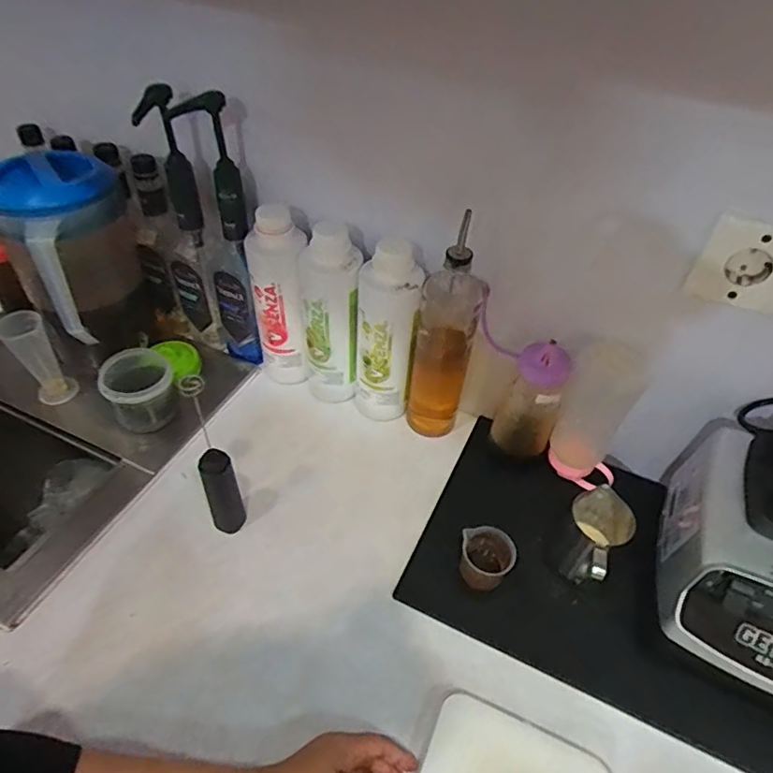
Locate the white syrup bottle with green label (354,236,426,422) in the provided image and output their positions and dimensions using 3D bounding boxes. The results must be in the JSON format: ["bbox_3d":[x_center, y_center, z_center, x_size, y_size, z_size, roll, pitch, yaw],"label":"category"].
[{"bbox_3d":[-0.001,-0.064,0.713,0.078,0.255,0.068,5,47,-1],"label":"white syrup bottle with green label"}]

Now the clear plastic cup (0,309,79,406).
[{"bbox_3d":[-0.469,-0.040,0.735,0.061,0.122,0.053,36,54,25],"label":"clear plastic cup"}]

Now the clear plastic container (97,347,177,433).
[{"bbox_3d":[-0.331,0.009,0.745,0.087,0.085,0.090,-16,51,-18],"label":"clear plastic container"}]

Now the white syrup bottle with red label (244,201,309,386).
[{"bbox_3d":[-0.145,-0.116,0.751,0.074,0.252,0.069,-7,48,-11],"label":"white syrup bottle with red label"}]

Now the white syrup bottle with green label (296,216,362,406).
[{"bbox_3d":[-0.075,-0.092,0.736,0.069,0.247,0.085,-23,53,-24],"label":"white syrup bottle with green label"}]

